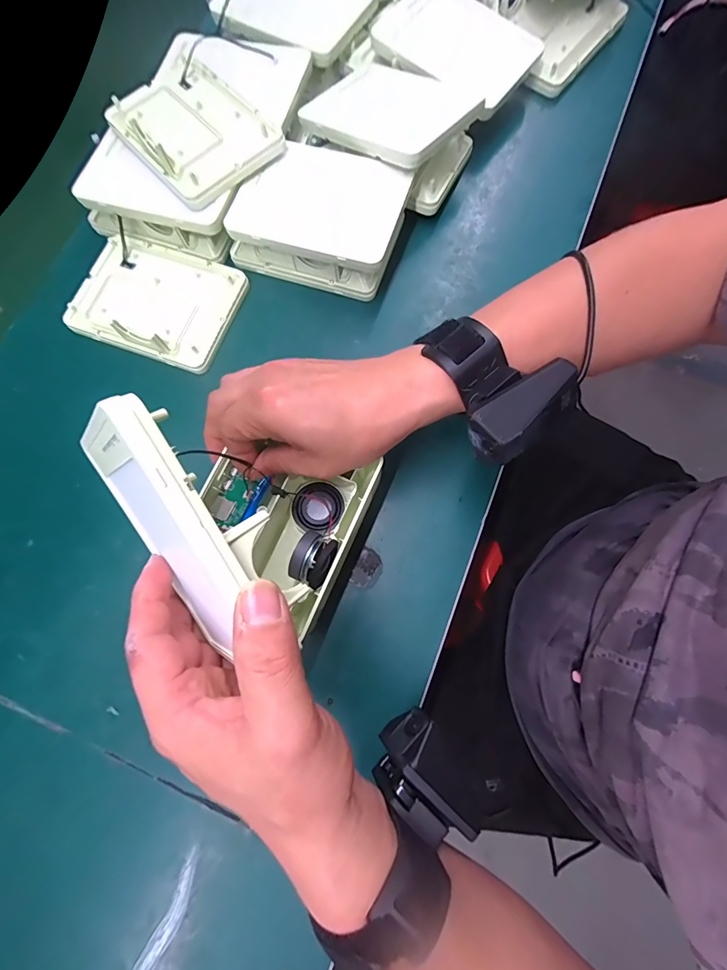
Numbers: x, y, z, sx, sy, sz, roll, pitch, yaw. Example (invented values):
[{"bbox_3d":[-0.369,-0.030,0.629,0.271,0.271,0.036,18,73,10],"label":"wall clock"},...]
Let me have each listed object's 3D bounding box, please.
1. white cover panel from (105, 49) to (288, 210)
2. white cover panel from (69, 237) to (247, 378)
[{"bbox_3d":[-0.145,-0.303,0.343,0.098,0.021,0.132,-41,76,-7],"label":"white cover panel"},{"bbox_3d":[-0.178,-0.160,0.356,0.132,0.016,0.099,19,78,5],"label":"white cover panel"}]

